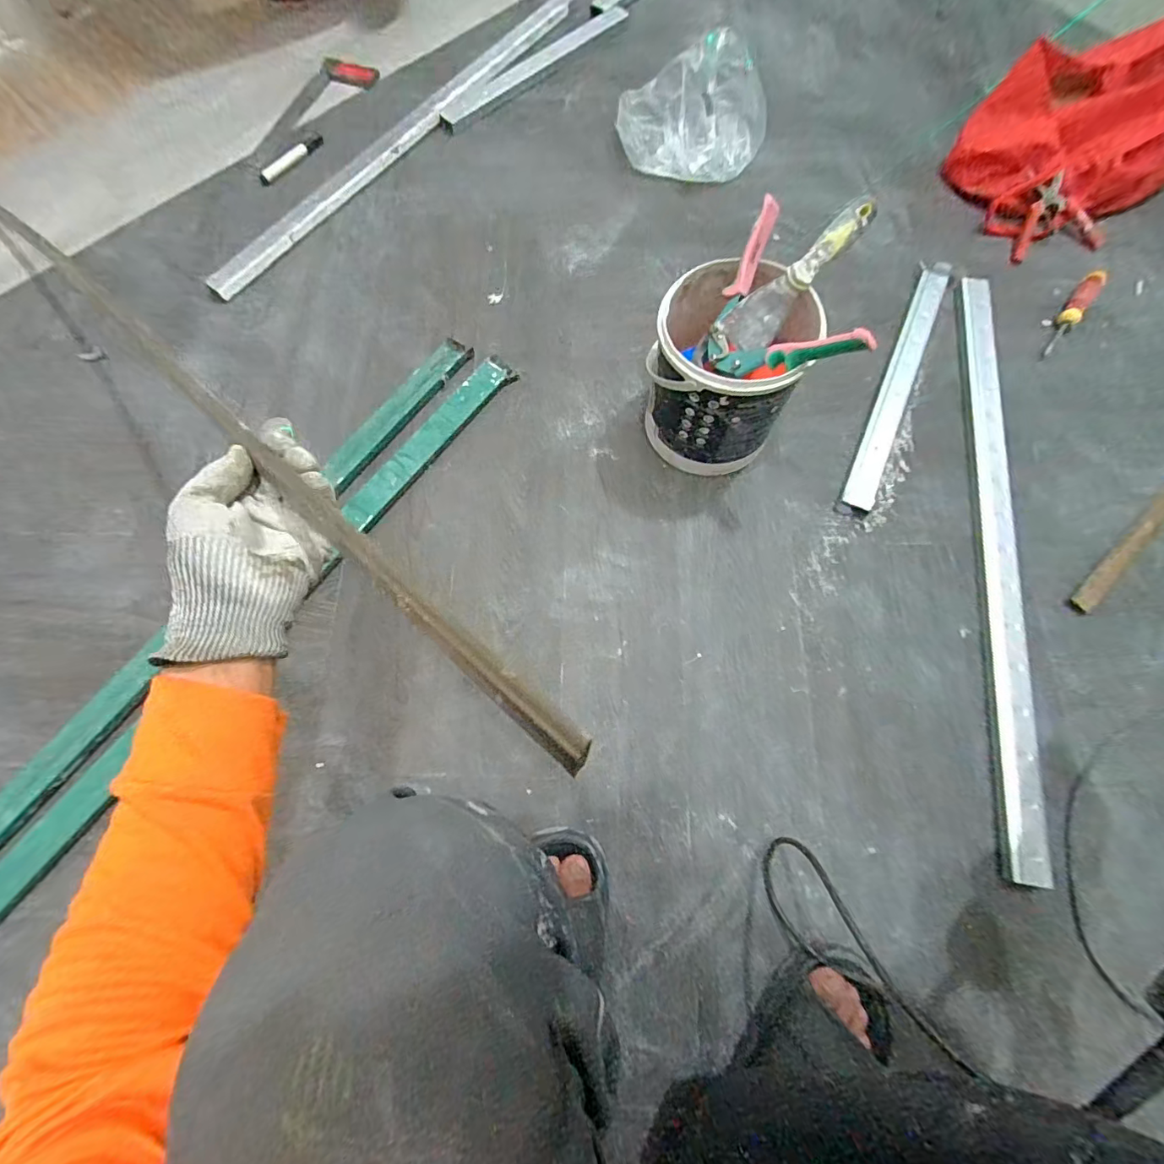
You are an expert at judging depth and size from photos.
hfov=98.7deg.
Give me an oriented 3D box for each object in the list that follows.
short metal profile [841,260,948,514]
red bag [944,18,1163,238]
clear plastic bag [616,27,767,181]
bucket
[{"bbox_3d":[0.469,-0.299,0.737,0.049,0.019,0.448,23,74,6],"label":"short metal profile"},{"bbox_3d":[0.827,-0.751,0.784,0.466,0.210,0.280,-42,78,-12],"label":"red bag"},{"bbox_3d":[0.188,-0.797,0.846,0.247,0.092,0.202,12,73,3],"label":"clear plastic bag"},{"bbox_3d":[0.176,-0.263,0.642,0.170,0.200,0.184,0,73,0],"label":"bucket"}]

